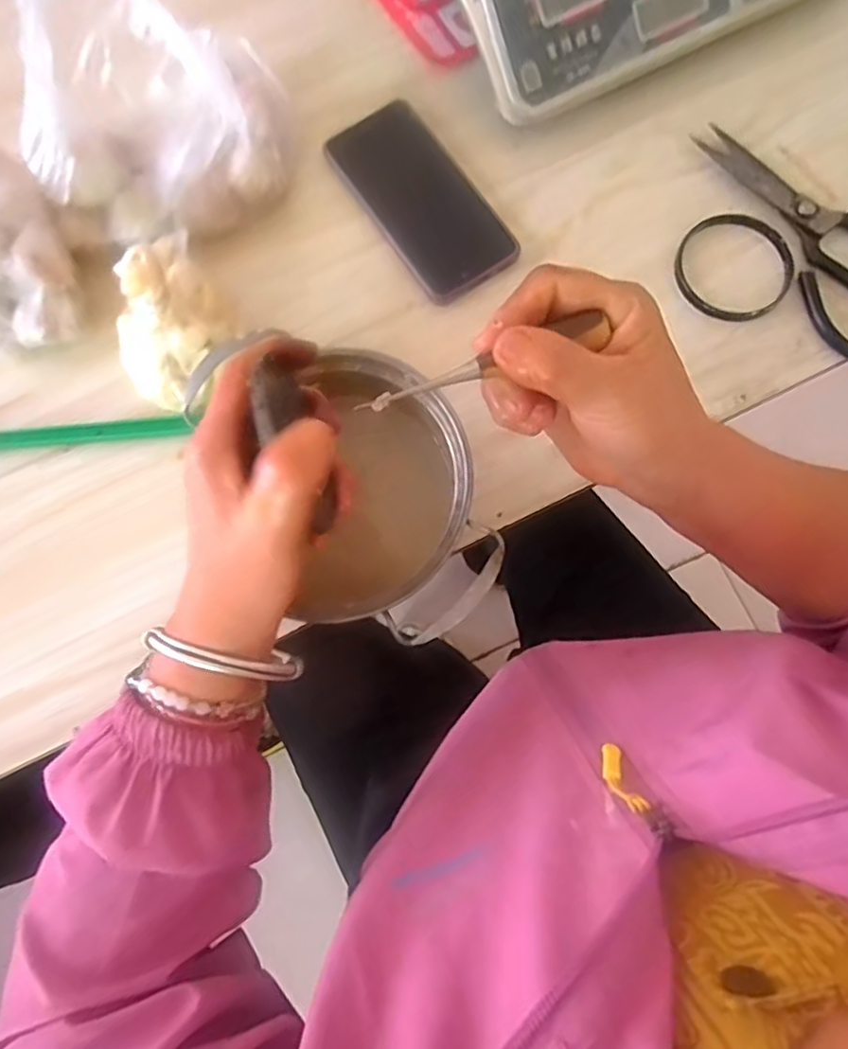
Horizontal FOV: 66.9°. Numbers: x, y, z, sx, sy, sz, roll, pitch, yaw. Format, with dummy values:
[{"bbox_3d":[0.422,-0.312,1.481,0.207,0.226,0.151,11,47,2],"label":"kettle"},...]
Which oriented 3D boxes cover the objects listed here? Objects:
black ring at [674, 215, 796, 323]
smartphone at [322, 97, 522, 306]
[{"bbox_3d":[0.229,-0.190,0.476,0.083,0.011,0.087,0,79,1],"label":"black ring"},{"bbox_3d":[-0.001,-0.247,0.486,0.079,0.014,0.166,-33,80,-5],"label":"smartphone"}]

